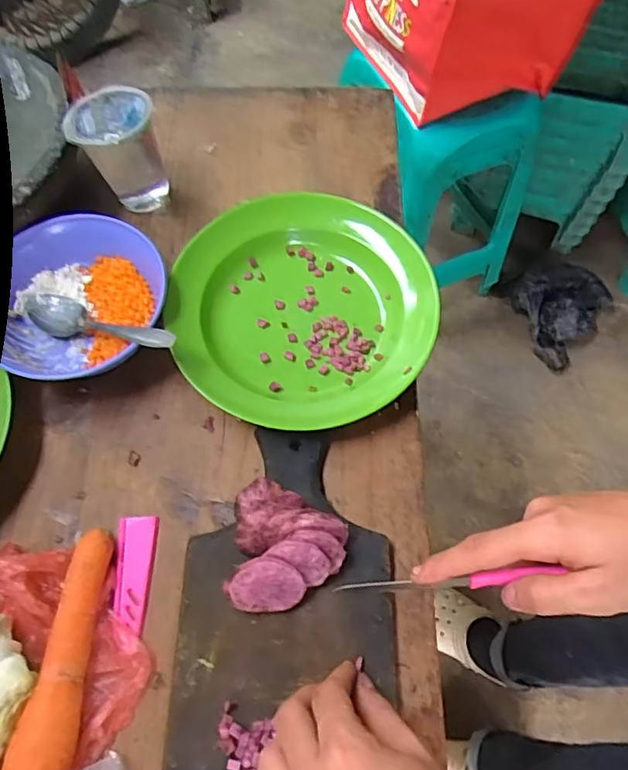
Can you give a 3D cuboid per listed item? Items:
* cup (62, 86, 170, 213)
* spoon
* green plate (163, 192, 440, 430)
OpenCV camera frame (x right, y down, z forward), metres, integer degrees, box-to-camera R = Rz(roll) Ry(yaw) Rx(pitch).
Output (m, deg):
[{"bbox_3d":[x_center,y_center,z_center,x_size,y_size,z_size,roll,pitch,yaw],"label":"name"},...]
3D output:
[{"bbox_3d":[-0.172,-0.206,0.499,0.070,0.094,0.074,1,67,-3],"label":"cup"},{"bbox_3d":[-0.169,-0.050,0.443,0.163,0.020,0.034,12,64,31],"label":"spoon"},{"bbox_3d":[-0.014,-0.063,0.456,0.207,0.048,0.207,1,67,-3],"label":"green plate"}]

